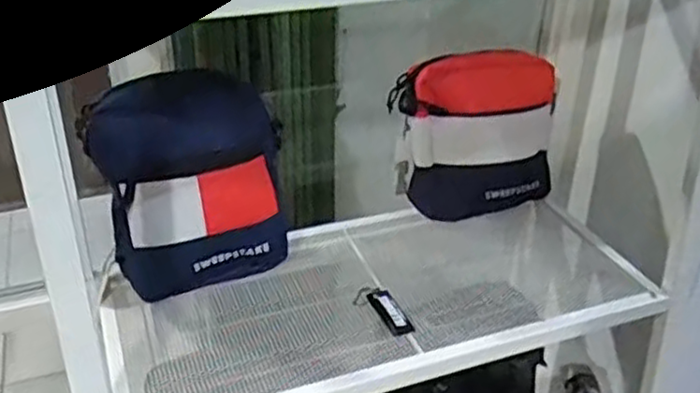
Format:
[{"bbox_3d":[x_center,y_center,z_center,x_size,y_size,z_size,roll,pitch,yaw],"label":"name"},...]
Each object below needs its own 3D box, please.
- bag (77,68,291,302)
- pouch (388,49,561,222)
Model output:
[{"bbox_3d":[-0.161,-0.018,0.720,0.162,0.163,0.136,-15,36,-24],"label":"bag"},{"bbox_3d":[0.142,-0.068,0.814,0.187,0.168,0.078,0,32,-3],"label":"pouch"}]

